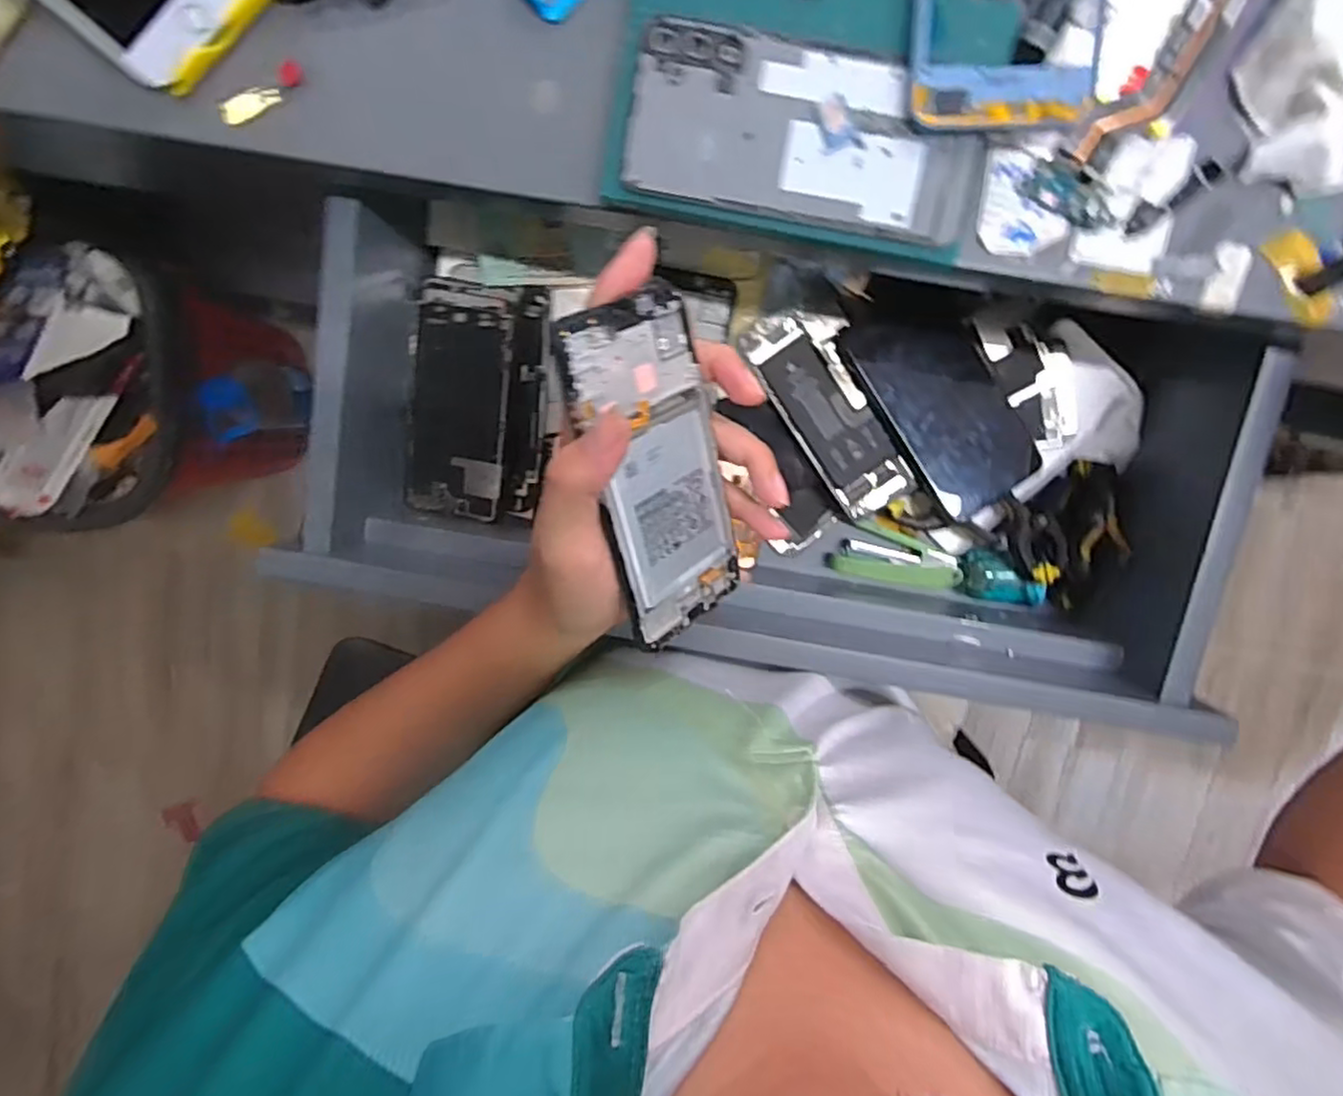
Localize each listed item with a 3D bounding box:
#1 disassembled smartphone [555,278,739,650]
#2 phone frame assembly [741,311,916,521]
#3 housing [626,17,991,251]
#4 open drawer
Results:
[{"bbox_3d":[-0.004,-0.032,0.308,0.071,0.006,0.152,-33,121,-35],"label":"disassembled smartphone"},{"bbox_3d":[0.111,-0.094,0.473,0.059,0.009,0.150,-30,96,7],"label":"phone frame assembly"},{"bbox_3d":[0.059,-0.185,0.304,0.152,0.013,0.067,11,99,1],"label":"housing"},{"bbox_3d":[0.065,-0.061,0.437,0.551,0.128,0.265,9,99,1],"label":"open drawer"}]

